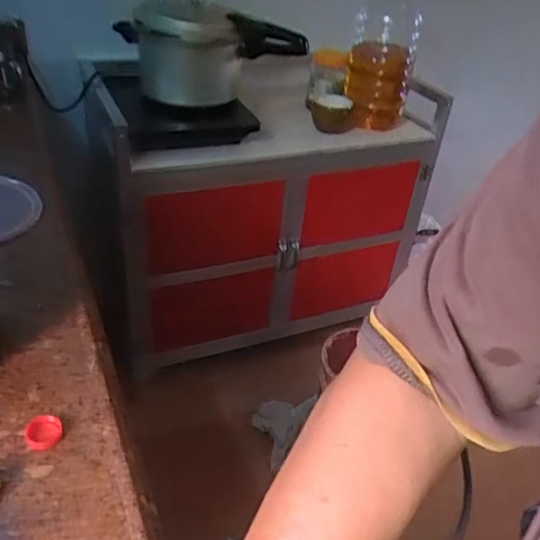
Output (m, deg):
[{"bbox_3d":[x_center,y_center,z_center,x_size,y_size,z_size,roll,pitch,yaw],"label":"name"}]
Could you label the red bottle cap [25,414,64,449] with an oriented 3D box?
[{"bbox_3d":[-0.188,0.135,0.461,0.028,0.010,0.030,5,36,-4],"label":"red bottle cap"}]

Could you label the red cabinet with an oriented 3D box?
[{"bbox_3d":[-0.018,-0.150,1.350,0.767,0.616,0.309,-12,40,-23],"label":"red cabinet"}]

